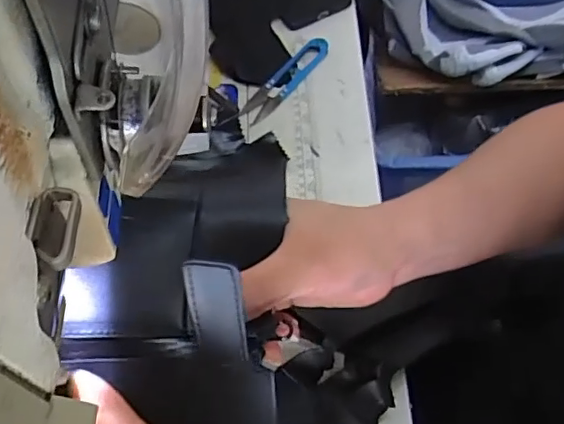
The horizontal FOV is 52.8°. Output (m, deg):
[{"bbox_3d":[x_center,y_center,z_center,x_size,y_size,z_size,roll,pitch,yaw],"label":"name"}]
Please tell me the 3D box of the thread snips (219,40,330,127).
[{"bbox_3d":[0.000,-0.126,0.554,0.028,0.010,0.129,36,70,22],"label":"thread snips"}]

